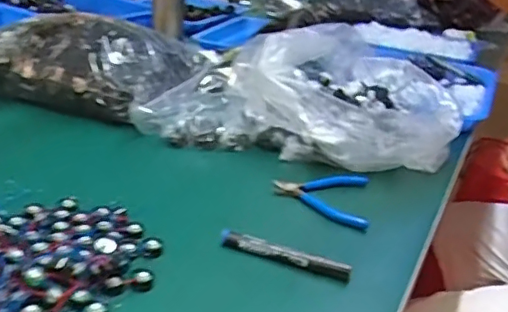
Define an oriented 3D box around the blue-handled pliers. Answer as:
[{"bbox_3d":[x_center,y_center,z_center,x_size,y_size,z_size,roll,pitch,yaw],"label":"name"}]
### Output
[{"bbox_3d":[0.082,0.049,0.700,0.112,0.015,0.119,9,24,5],"label":"blue-handled pliers"}]

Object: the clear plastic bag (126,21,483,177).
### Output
[{"bbox_3d":[0.081,-0.109,0.855,0.435,0.140,0.277,8,24,4],"label":"clear plastic bag"}]

